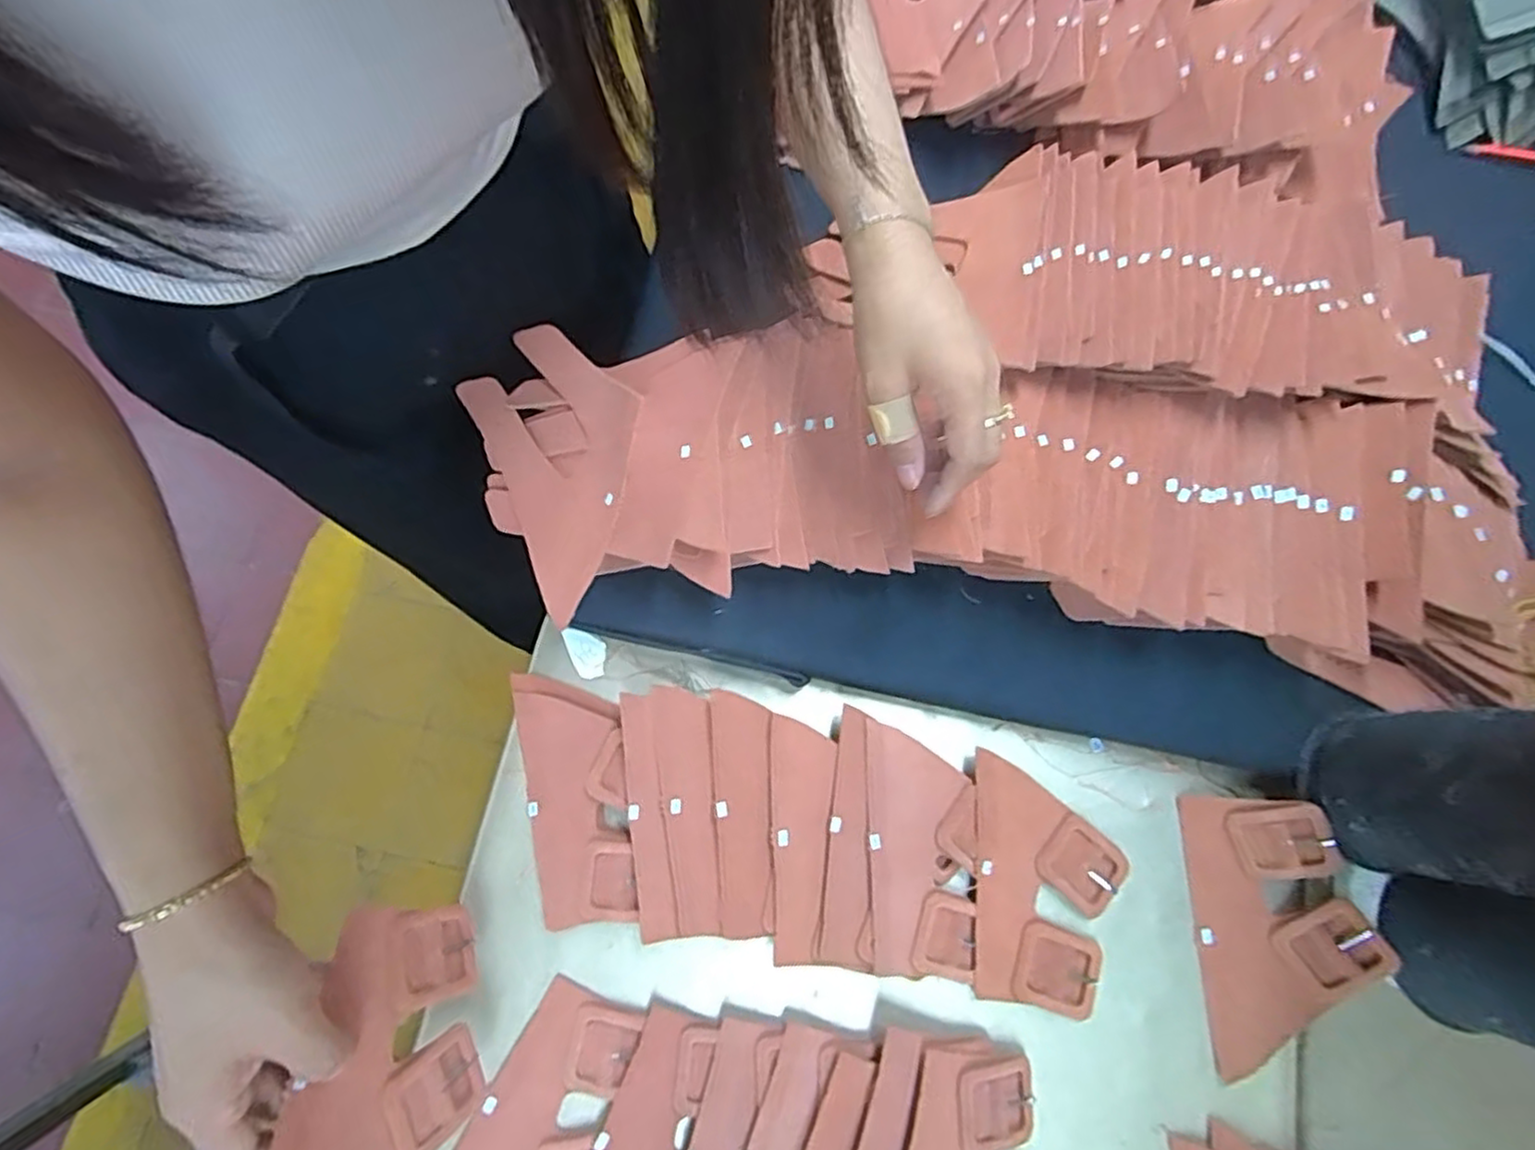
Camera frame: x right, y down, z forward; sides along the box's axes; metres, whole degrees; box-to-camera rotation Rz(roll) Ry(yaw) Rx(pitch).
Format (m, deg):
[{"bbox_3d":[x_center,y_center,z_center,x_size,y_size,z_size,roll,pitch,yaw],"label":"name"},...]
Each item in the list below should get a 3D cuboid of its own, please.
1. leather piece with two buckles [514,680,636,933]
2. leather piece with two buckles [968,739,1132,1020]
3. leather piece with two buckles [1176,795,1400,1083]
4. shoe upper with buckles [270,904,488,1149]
[{"bbox_3d":[-0.123,0.140,0.461,0.069,0.017,0.156,-14,75,-4],"label":"leather piece with two buckles"},{"bbox_3d":[0.178,0.195,0.452,0.095,0.021,0.146,4,74,1],"label":"leather piece with two buckles"},{"bbox_3d":[0.320,0.219,0.442,0.098,0.014,0.154,-5,80,16],"label":"leather piece with two buckles"},{"bbox_3d":[-0.189,0.245,0.358,0.012,0.102,0.142,-24,58,33],"label":"shoe upper with buckles"}]

